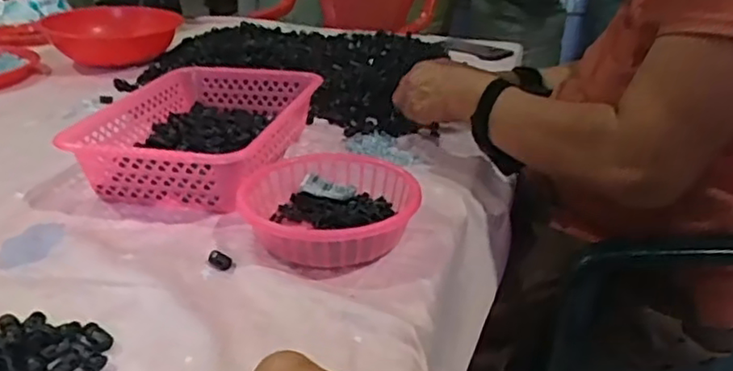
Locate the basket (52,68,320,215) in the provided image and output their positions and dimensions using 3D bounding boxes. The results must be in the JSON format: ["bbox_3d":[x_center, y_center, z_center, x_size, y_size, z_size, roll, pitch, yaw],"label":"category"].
[{"bbox_3d":[-0.197,-0.065,0.776,0.206,0.080,0.289,8,27,10],"label":"basket"}]

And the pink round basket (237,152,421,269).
[{"bbox_3d":[-0.035,0.021,0.628,0.160,0.049,0.173,-3,26,-6],"label":"pink round basket"}]

